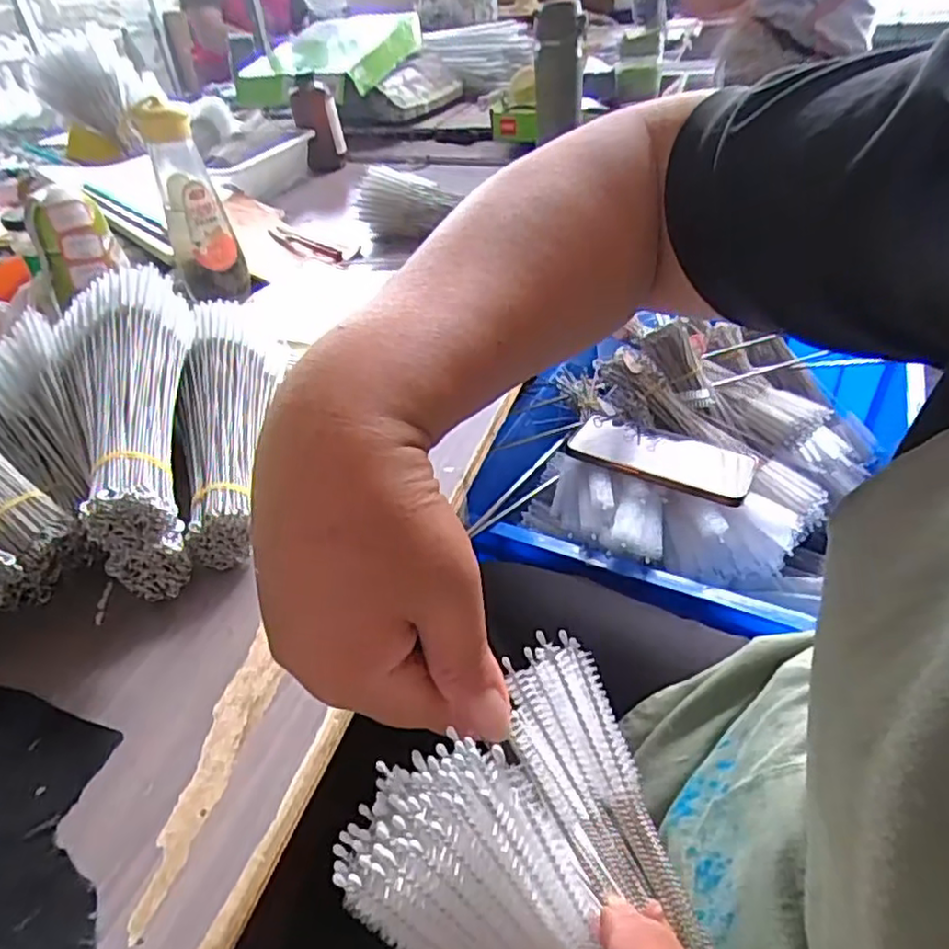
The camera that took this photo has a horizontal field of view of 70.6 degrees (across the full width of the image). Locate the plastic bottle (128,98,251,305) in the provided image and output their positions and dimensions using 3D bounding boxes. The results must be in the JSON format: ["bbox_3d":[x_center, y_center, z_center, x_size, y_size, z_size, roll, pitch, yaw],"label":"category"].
[{"bbox_3d":[-0.290,-0.274,0.691,0.066,0.193,0.059,-19,40,-16],"label":"plastic bottle"}]

